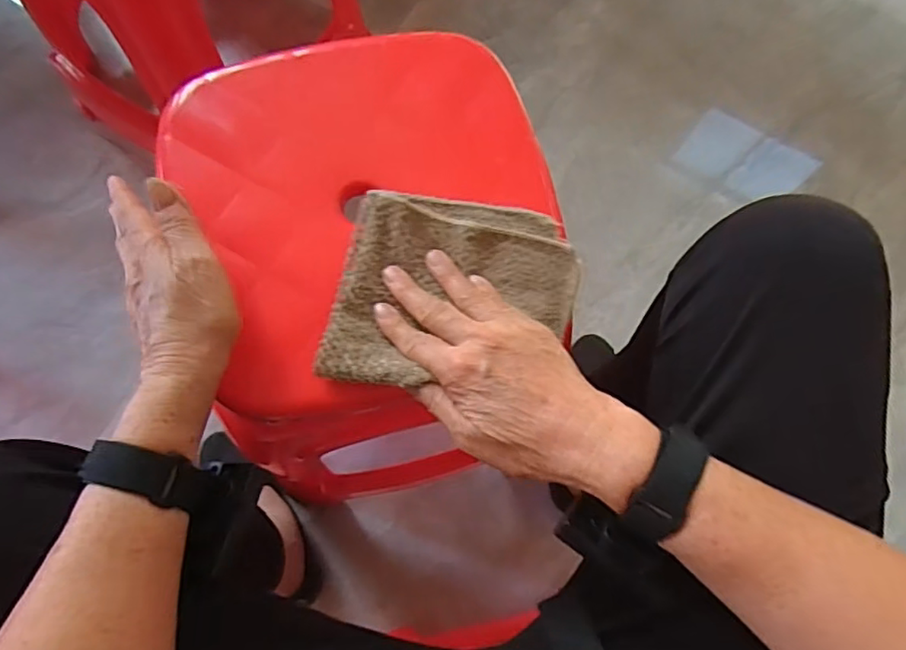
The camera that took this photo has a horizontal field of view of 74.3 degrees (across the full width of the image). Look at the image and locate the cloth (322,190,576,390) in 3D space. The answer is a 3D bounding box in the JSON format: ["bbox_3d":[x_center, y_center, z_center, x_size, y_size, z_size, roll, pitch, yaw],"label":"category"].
[{"bbox_3d":[0.003,-0.024,0.405,0.158,0.029,0.143,9,73,1],"label":"cloth"}]

